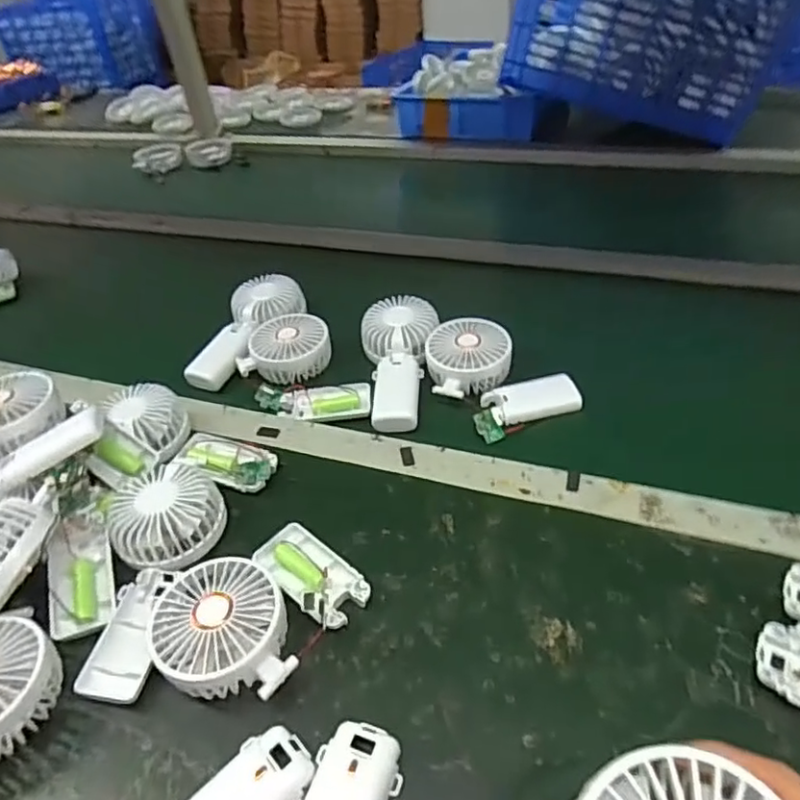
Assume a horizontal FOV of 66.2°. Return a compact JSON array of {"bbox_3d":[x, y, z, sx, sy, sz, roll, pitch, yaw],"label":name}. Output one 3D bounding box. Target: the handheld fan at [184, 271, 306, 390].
[{"bbox_3d":[-0.186,-0.083,0.723,0.075,0.038,0.179,14,55,23],"label":"handheld fan"}]

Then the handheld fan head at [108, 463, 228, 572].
[{"bbox_3d":[-0.184,0.092,0.488,0.080,0.038,0.080,-4,40,4],"label":"handheld fan head"}]

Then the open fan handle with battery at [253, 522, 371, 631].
[{"bbox_3d":[-0.064,0.129,0.456,0.045,0.018,0.093,-33,47,-28],"label":"open fan handle with battery"}]

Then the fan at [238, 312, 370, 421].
[{"bbox_3d":[-0.110,-0.035,0.657,0.099,0.045,0.172,-26,43,-21],"label":"fan"}]

